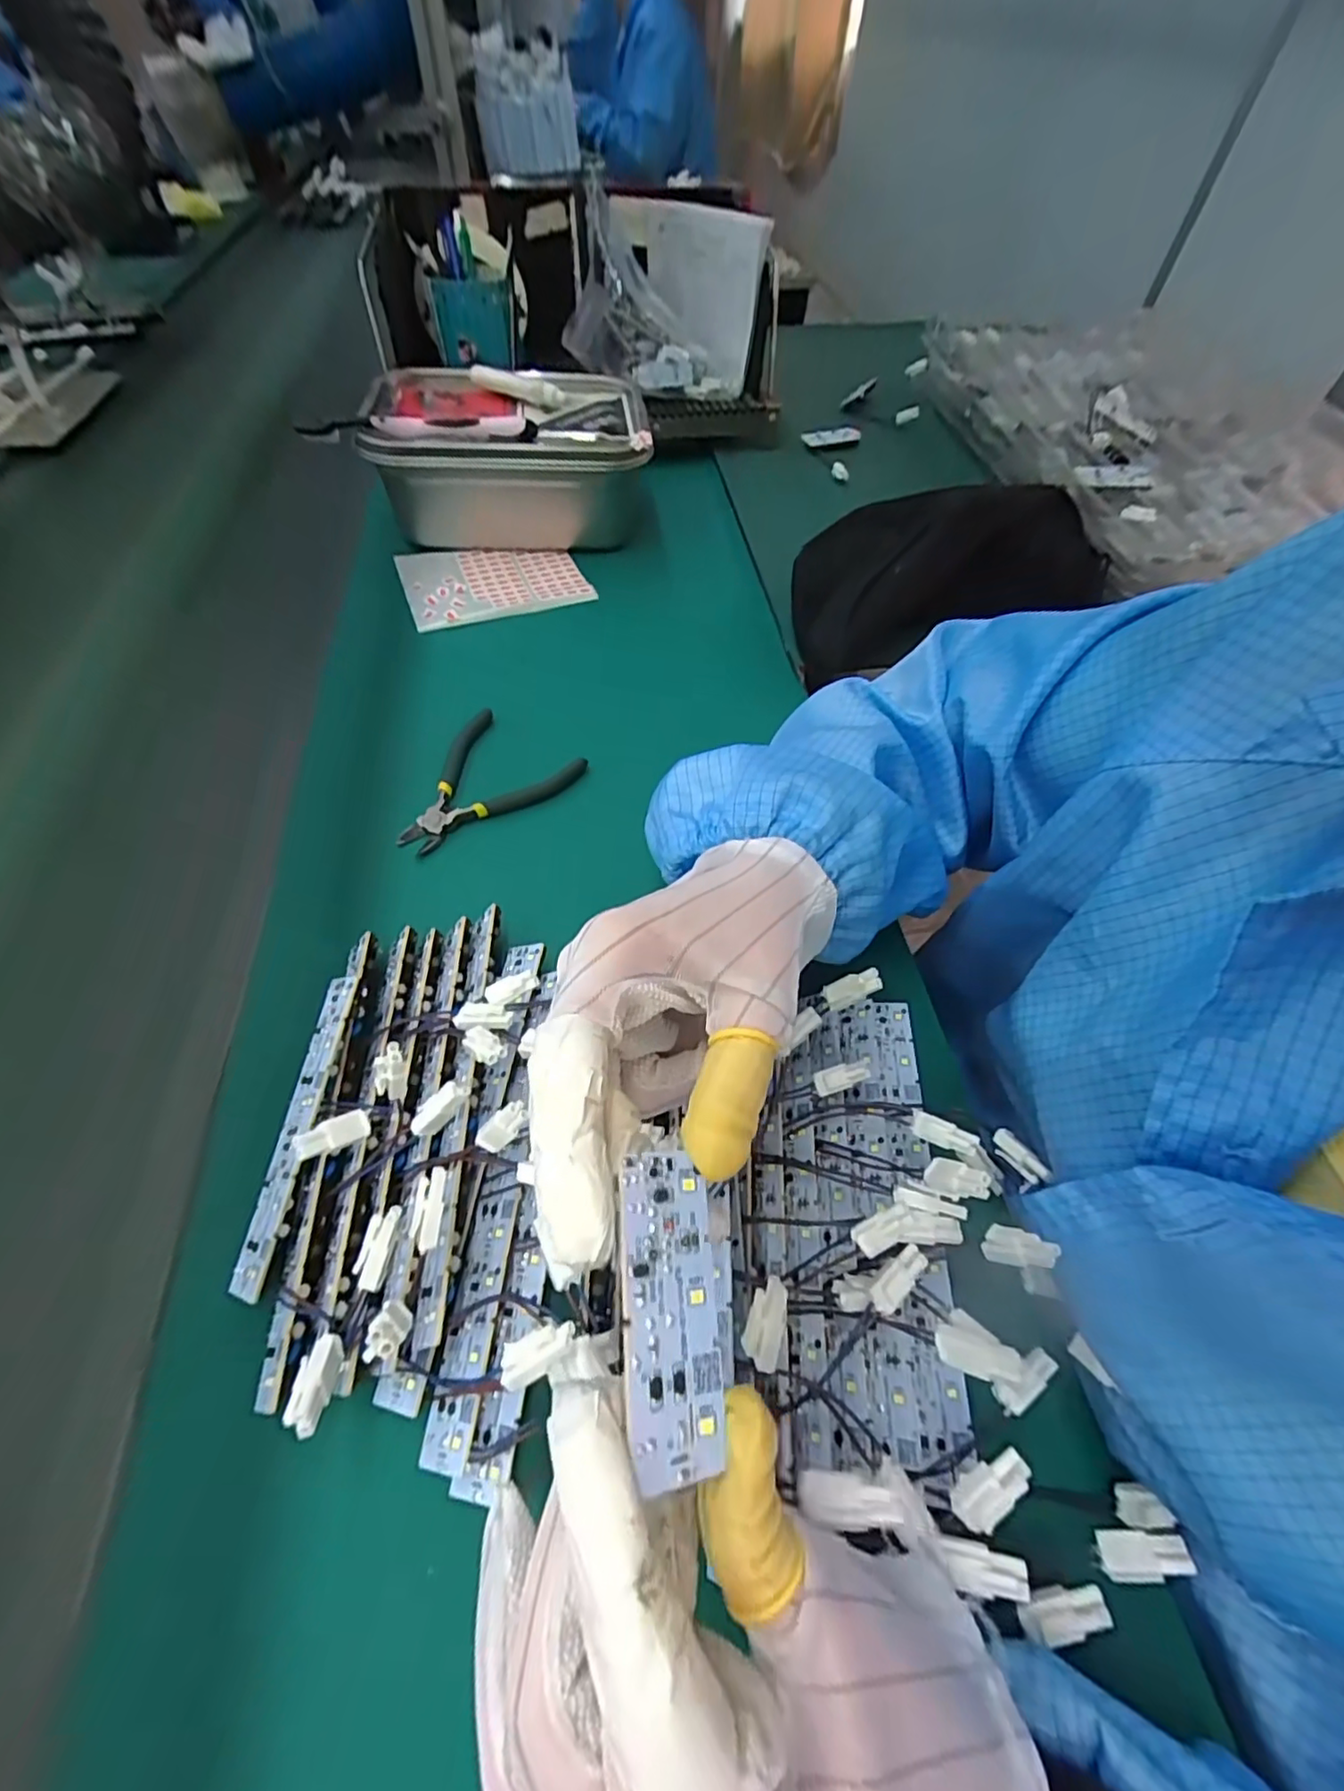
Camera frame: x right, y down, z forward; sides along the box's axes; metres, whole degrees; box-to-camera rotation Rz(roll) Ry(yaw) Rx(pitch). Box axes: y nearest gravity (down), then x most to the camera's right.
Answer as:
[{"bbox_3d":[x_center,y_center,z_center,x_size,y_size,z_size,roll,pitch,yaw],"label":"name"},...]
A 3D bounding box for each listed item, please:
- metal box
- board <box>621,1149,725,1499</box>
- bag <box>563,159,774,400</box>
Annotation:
[{"bbox_3d":[-0.142,-0.401,0.571,0.235,0.098,0.163,-3,56,-4],"label":"metal box"},{"bbox_3d":[0.000,0.093,0.141,0.023,0.004,0.062,10,61,-28],"label":"board"},{"bbox_3d":[0.004,-0.653,0.669,0.180,0.124,0.244,7,56,3],"label":"bag"}]

